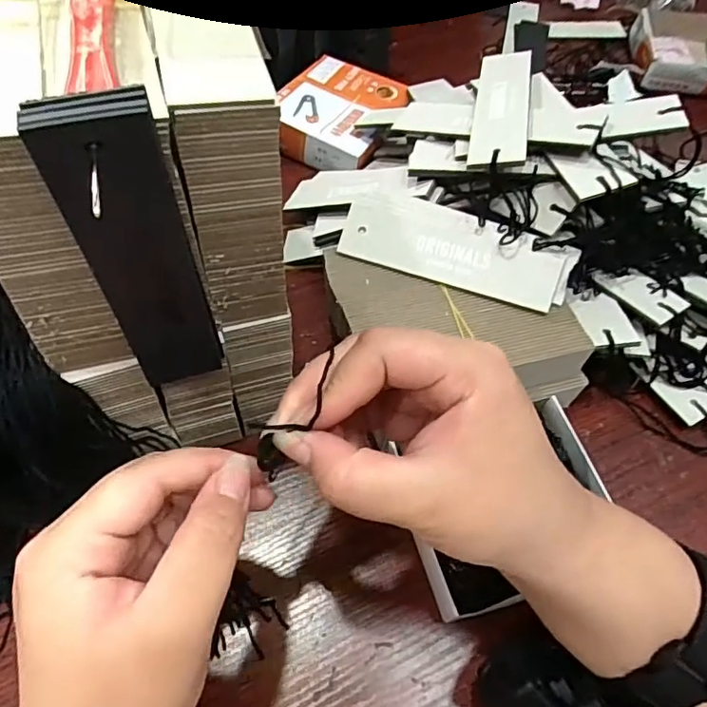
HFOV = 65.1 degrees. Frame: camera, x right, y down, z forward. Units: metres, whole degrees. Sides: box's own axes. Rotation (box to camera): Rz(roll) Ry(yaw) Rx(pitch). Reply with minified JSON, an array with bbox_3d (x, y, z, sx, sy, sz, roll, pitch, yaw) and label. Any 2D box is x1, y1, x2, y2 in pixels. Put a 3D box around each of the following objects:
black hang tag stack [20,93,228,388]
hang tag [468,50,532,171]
[{"bbox_3d":[-0.072,-0.031,0.192,0.033,0.125,0.013,-18,61,-15],"label":"black hang tag stack"},{"bbox_3d":[0.093,-0.156,0.345,0.032,0.004,0.129,2,53,18],"label":"hang tag"}]

